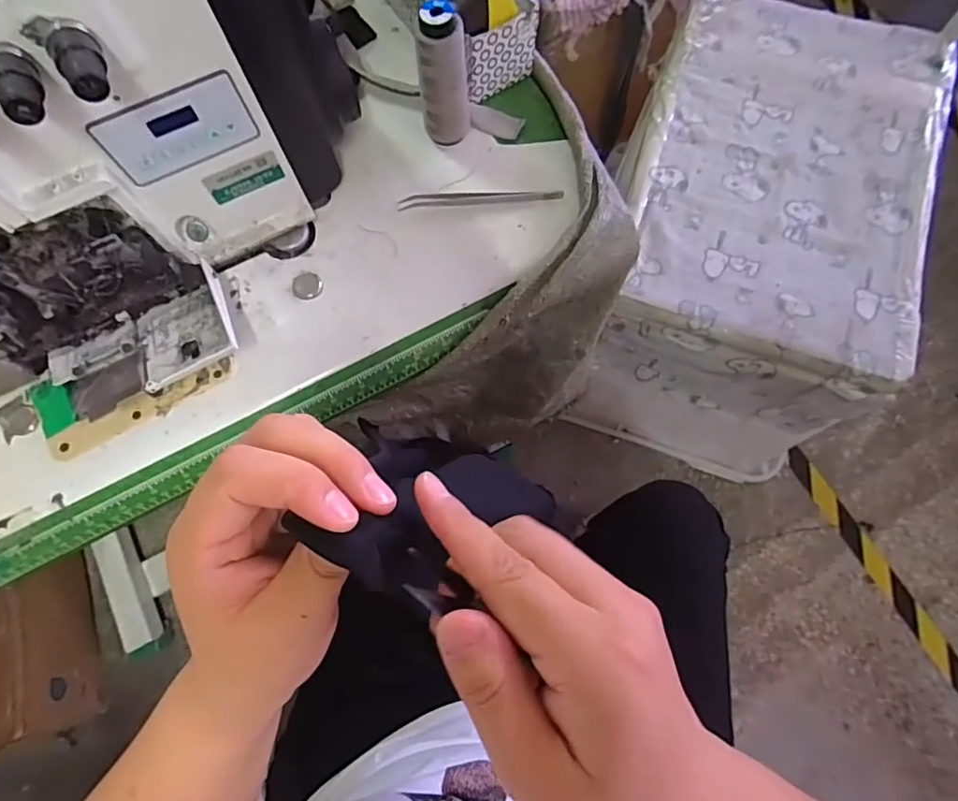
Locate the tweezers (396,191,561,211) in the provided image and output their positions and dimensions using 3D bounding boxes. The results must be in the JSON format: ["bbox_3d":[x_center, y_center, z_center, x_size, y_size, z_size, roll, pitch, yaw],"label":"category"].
[{"bbox_3d":[0.001,-0.176,0.468,0.139,0.007,0.015,-3,74,0],"label":"tweezers"}]

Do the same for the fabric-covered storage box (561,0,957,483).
[{"bbox_3d":[0.485,-0.270,1.039,0.473,0.492,0.682,16,74,6],"label":"fabric-covered storage box"}]

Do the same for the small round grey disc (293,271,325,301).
[{"bbox_3d":[-0.143,-0.096,0.453,0.024,0.004,0.025,0,74,1],"label":"small round grey disc"}]

